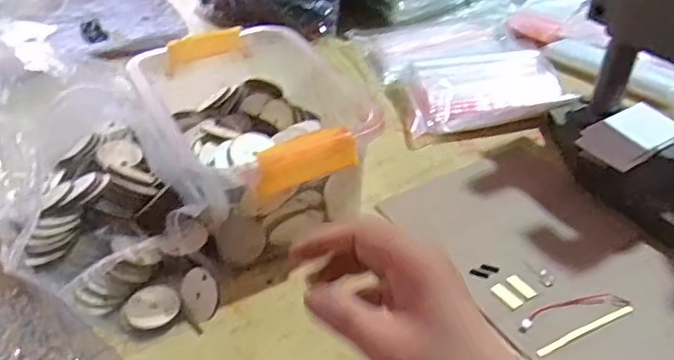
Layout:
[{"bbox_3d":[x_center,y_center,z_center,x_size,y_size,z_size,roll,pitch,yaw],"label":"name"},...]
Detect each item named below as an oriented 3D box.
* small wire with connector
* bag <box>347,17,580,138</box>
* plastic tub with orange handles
[{"bbox_3d":[0.195,0.109,0.488,0.100,0.012,0.023,-10,40,-12],"label":"small wire with connector"},{"bbox_3d":[0.166,-0.164,0.798,0.217,0.039,0.289,-9,40,-11],"label":"bag"},{"bbox_3d":[-0.078,-0.044,0.573,0.182,0.135,0.254,-17,42,-20],"label":"plastic tub with orange handles"}]

